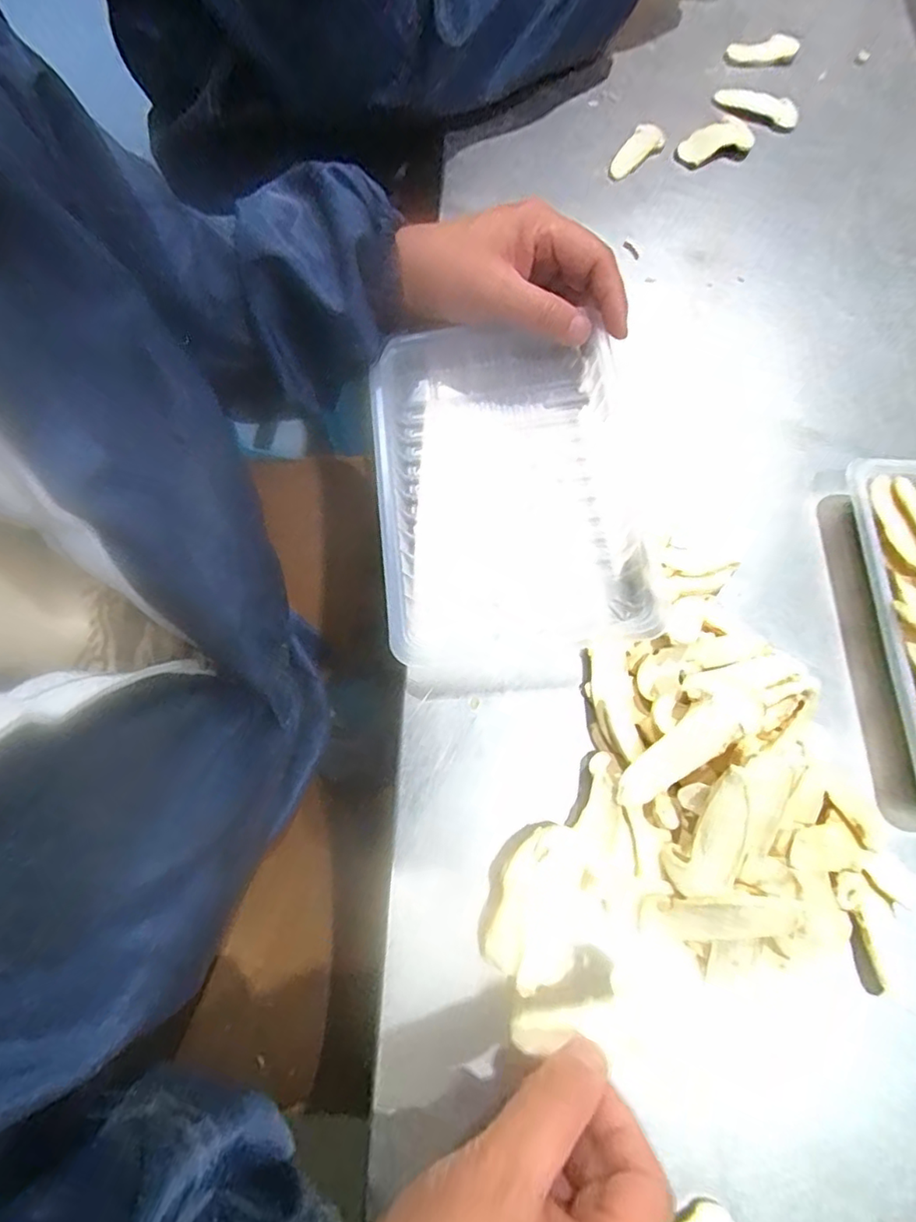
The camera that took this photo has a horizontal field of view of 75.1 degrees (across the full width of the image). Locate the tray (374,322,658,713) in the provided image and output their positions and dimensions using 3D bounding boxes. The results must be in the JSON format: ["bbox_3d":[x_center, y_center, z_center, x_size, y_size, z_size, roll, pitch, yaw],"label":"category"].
[{"bbox_3d":[0.027,-0.063,0.349,0.143,0.030,0.219,-6,73,0],"label":"tray"}]

